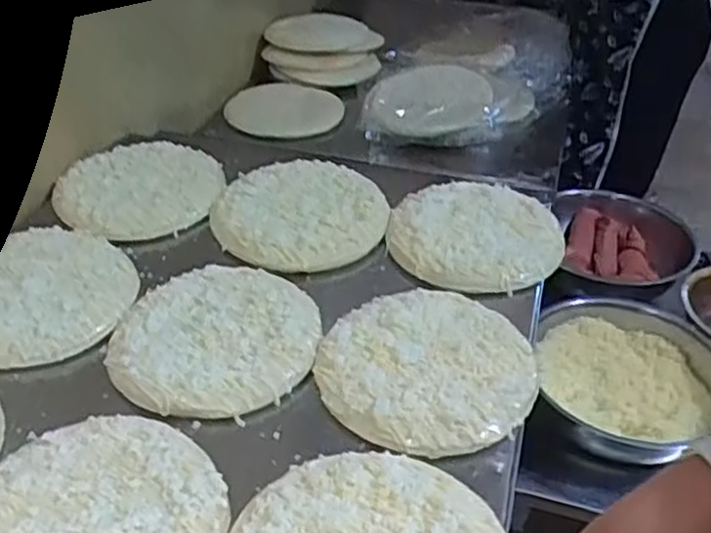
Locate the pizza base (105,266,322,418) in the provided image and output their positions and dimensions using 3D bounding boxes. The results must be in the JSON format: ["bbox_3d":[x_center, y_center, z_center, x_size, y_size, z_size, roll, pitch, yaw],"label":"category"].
[{"bbox_3d":[-0.135,0.066,0.715,0.191,0.023,0.186,4,36,4],"label":"pizza base"}]

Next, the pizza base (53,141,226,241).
[{"bbox_3d":[-0.271,-0.106,0.929,0.195,0.012,0.199,9,36,10],"label":"pizza base"}]

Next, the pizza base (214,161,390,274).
[{"bbox_3d":[-0.069,-0.066,0.891,0.195,0.028,0.208,1,35,-1],"label":"pizza base"}]

